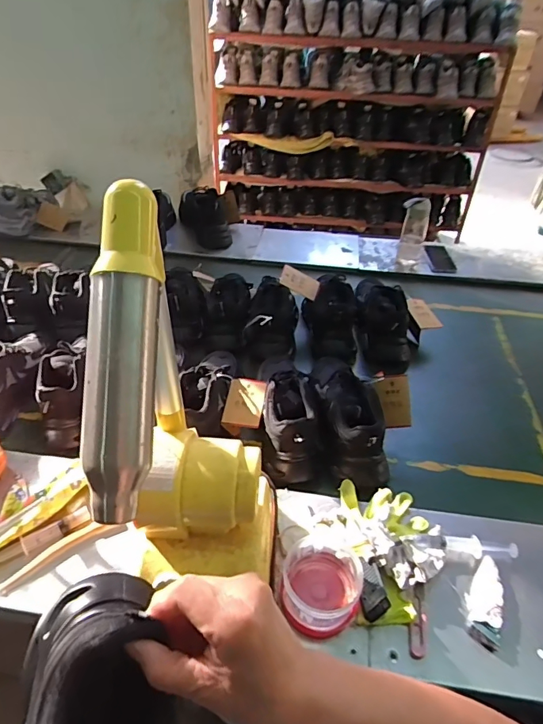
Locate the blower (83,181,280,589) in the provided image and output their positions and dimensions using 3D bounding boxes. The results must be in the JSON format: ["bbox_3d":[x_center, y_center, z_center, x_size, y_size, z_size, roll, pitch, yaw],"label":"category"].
[{"bbox_3d":[-0.073,0.093,0.472,0.159,0.448,0.211,3,40,1],"label":"blower"}]

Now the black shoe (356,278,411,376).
[{"bbox_3d":[0.265,-0.119,1.099,0.108,0.106,0.301,2,40,0],"label":"black shoe"}]

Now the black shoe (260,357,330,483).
[{"bbox_3d":[0.040,0.074,0.844,0.107,0.104,0.257,-1,40,-4],"label":"black shoe"}]

